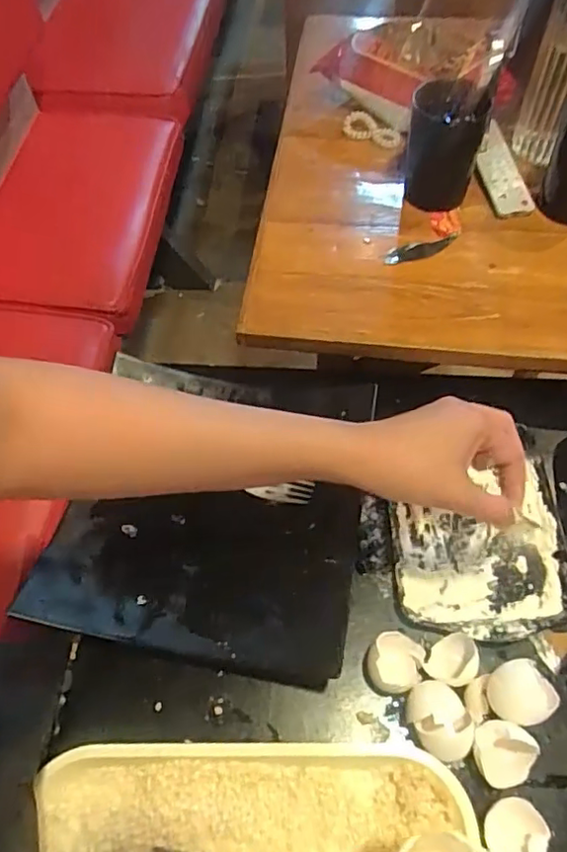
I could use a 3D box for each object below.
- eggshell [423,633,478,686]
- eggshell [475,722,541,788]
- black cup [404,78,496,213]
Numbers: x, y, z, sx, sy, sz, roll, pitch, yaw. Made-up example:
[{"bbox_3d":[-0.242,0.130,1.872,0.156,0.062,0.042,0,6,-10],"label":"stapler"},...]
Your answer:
[{"bbox_3d":[0.124,0.172,0.439,0.035,0.027,0.037,-1,59,2],"label":"eggshell"},{"bbox_3d":[0.152,0.224,0.405,0.044,0.028,0.040,-1,59,2],"label":"eggshell"},{"bbox_3d":[0.162,-0.281,0.593,0.069,0.100,0.071,-3,57,5],"label":"black cup"}]

